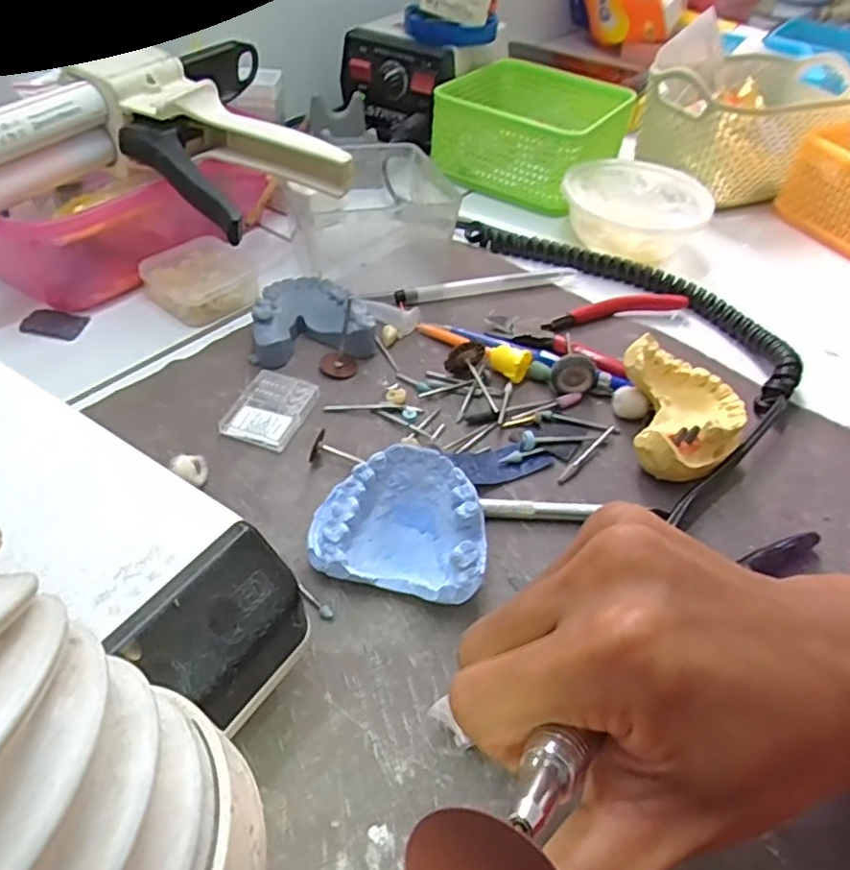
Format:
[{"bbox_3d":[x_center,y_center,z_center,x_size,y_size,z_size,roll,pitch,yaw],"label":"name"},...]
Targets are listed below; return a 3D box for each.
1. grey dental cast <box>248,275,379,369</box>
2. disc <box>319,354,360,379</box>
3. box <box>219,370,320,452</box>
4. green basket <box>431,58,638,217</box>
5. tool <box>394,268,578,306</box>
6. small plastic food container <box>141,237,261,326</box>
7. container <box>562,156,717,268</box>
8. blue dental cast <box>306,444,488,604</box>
[{"bbox_3d":[-0.063,-0.066,0.370,0.065,0.022,0.055,-5,47,-9],"label":"grey dental cast"},{"bbox_3d":[-0.047,-0.037,0.358,0.021,0.005,0.017,3,60,-12],"label":"disc"},{"bbox_3d":[-0.078,-0.013,0.329,0.035,0.007,0.045,18,48,12],"label":"box"},{"bbox_3d":[0.088,-0.255,0.542,0.128,0.055,0.134,27,50,19],"label":"green basket"},{"bbox_3d":[0.042,-0.100,0.424,0.125,0.008,0.010,-11,49,-15],"label":"tool"},{"bbox_3d":[-0.137,-0.097,0.398,0.061,0.017,0.063,-29,55,-28],"label":"small plastic food container"},{"bbox_3d":[0.149,-0.162,0.471,0.098,0.038,0.097,12,47,7],"label":"container"},{"bbox_3d":[-0.011,0.037,0.267,0.066,0.035,0.052,13,47,8],"label":"blue dental cast"}]

